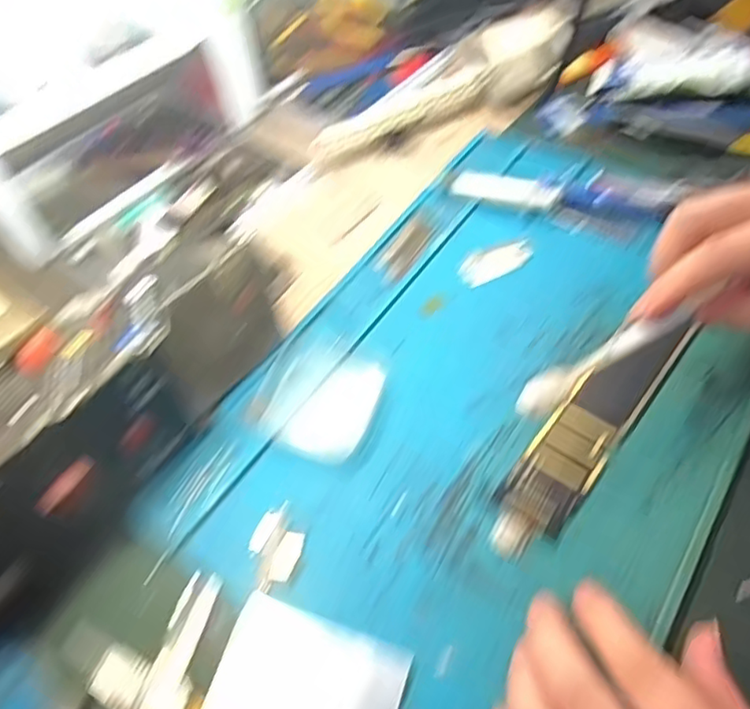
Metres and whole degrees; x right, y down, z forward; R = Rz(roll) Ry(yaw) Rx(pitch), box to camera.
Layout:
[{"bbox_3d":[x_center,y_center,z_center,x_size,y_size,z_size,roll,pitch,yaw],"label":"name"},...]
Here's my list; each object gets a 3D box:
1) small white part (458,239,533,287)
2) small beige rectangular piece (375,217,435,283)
[{"bbox_3d":[0.079,-0.062,0.412,0.052,0.004,0.025,-21,53,-8],"label":"small white part"},{"bbox_3d":[0.021,-0.073,0.425,0.024,0.004,0.060,23,59,23],"label":"small beige rectangular piece"}]

